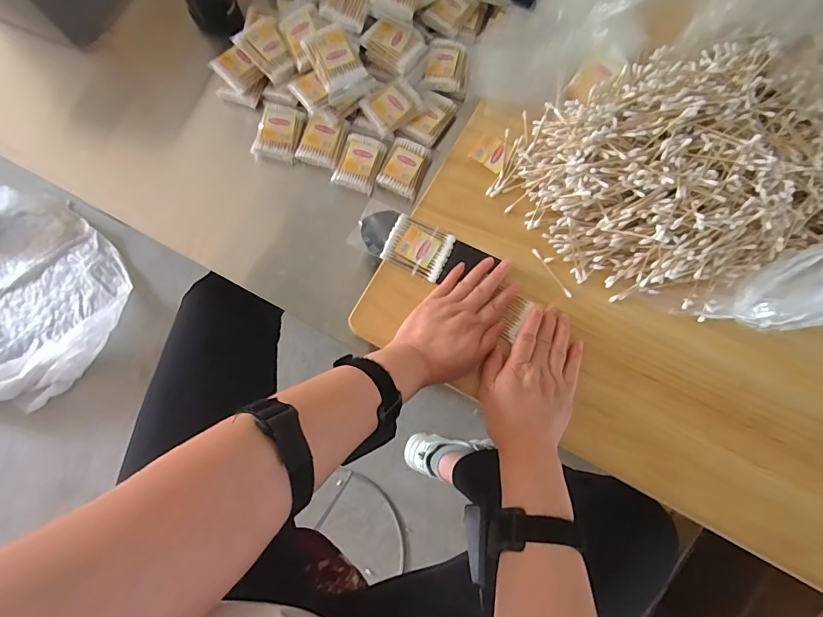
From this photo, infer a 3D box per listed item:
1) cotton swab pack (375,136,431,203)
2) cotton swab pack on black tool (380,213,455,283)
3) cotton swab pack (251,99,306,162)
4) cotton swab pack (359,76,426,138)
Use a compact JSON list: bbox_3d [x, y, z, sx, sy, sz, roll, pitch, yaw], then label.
[{"bbox_3d":[-0.008,-0.196,0.599,0.057,0.015,0.081,22,78,3],"label":"cotton swab pack"},{"bbox_3d":[0.009,-0.073,0.523,0.074,0.008,0.061,24,78,4],"label":"cotton swab pack on black tool"},{"bbox_3d":[-0.183,-0.246,0.604,0.058,0.021,0.076,15,77,2],"label":"cotton swab pack"},{"bbox_3d":[-0.026,-0.280,0.599,0.075,0.019,0.058,-37,81,-9],"label":"cotton swab pack"}]

